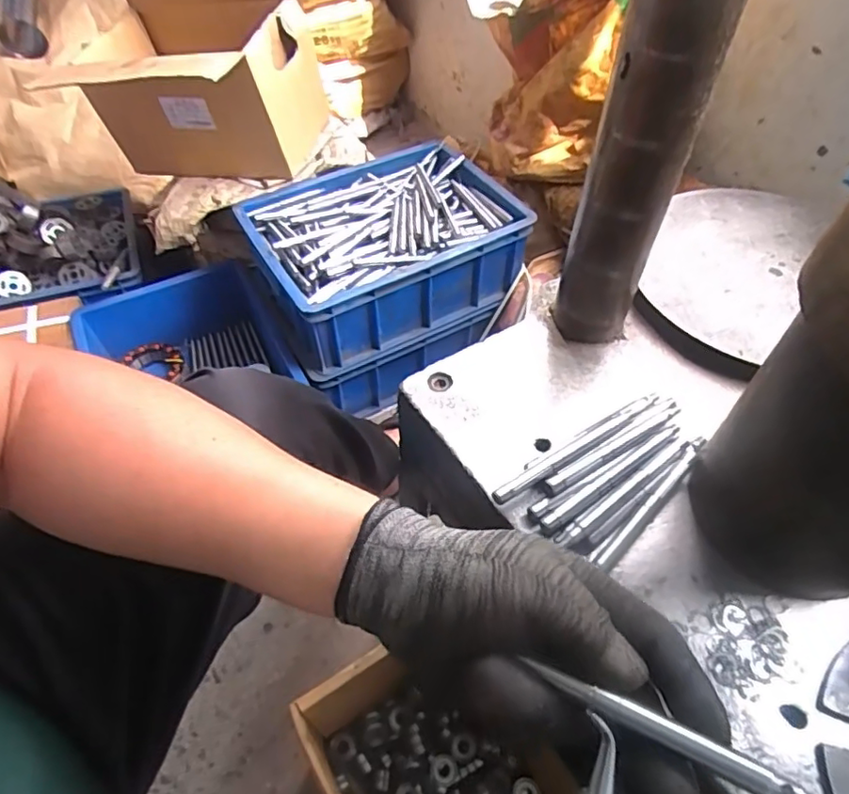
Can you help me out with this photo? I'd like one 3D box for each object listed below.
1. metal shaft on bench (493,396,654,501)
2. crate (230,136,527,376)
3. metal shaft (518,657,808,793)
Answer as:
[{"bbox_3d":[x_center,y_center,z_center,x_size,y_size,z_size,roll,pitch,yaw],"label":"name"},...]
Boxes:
[{"bbox_3d":[0.120,0.036,0.440,0.170,0.010,0.013,-27,57,-20],"label":"metal shaft on bench"},{"bbox_3d":[-0.065,-0.247,0.979,0.401,0.145,0.290,-25,56,-19],"label":"crate"},{"bbox_3d":[0.096,0.134,0.233,0.113,0.006,0.010,13,50,34],"label":"metal shaft"}]

